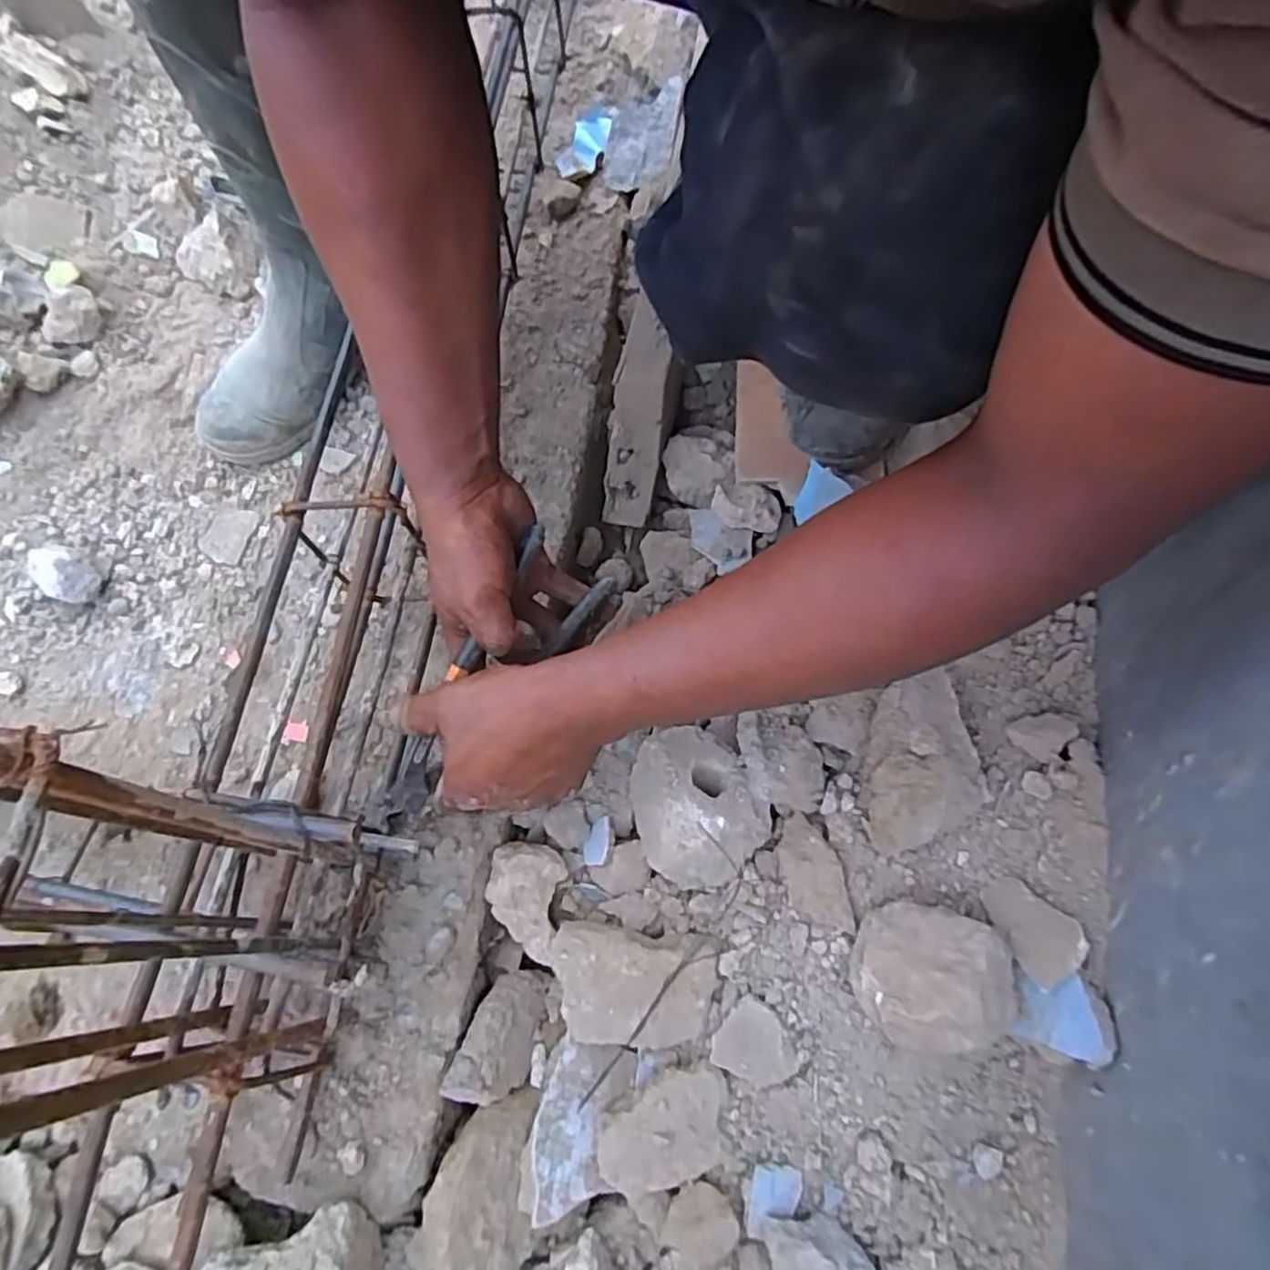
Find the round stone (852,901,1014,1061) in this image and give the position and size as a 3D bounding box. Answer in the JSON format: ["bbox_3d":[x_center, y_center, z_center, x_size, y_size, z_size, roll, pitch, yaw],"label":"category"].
[{"bbox_3d":[0.165,0.189,0.392,0.075,0.053,0.073,0,67,0],"label":"round stone"}]

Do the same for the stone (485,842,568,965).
[{"bbox_3d":[-0.079,0.183,0.498,0.052,0.027,0.071,10,68,5],"label":"stone"}]

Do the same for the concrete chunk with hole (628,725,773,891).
[{"bbox_3d":[0.038,0.117,0.484,0.078,0.083,0.098,-31,70,-12],"label":"concrete chunk with hole"}]

